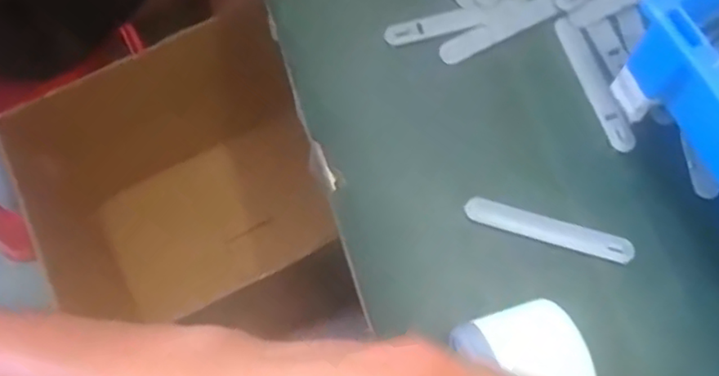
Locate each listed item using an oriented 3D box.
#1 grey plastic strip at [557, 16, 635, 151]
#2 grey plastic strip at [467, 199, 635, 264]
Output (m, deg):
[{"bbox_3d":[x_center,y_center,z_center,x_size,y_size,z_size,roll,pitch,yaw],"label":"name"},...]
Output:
[{"bbox_3d":[0.142,-0.064,0.393,0.016,0.005,0.092,-21,73,-6],"label":"grey plastic strip"},{"bbox_3d":[0.107,0.024,0.362,0.092,0.006,0.016,17,73,6],"label":"grey plastic strip"}]

